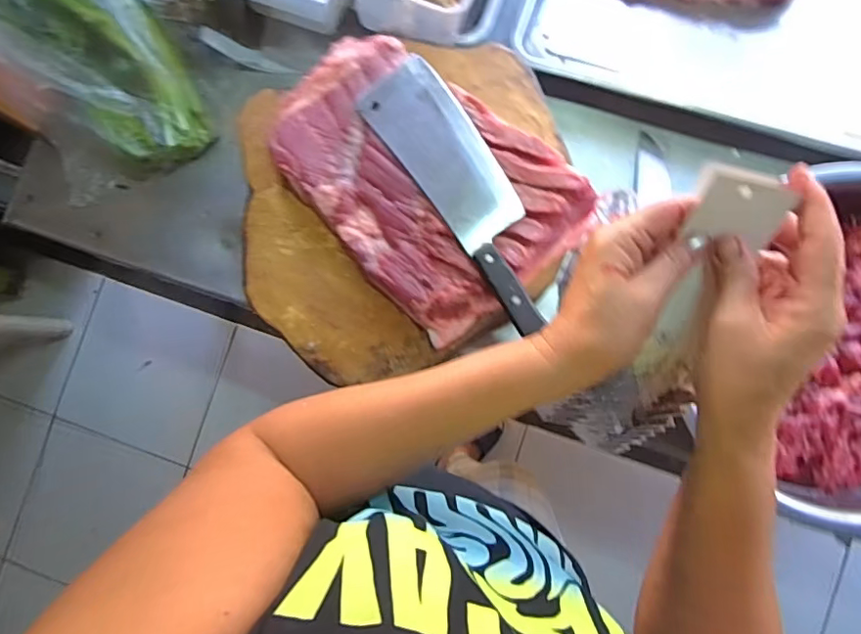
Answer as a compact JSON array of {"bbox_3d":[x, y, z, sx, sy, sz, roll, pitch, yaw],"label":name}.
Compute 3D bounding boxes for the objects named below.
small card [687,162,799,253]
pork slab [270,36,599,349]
[{"bbox_3d":[0.178,-0.063,0.315,0.053,0.007,0.041,13,122,3],"label":"small card"},{"bbox_3d":[-0.009,-0.161,0.622,0.240,0.041,0.344,-44,86,1],"label":"pork slab"}]

